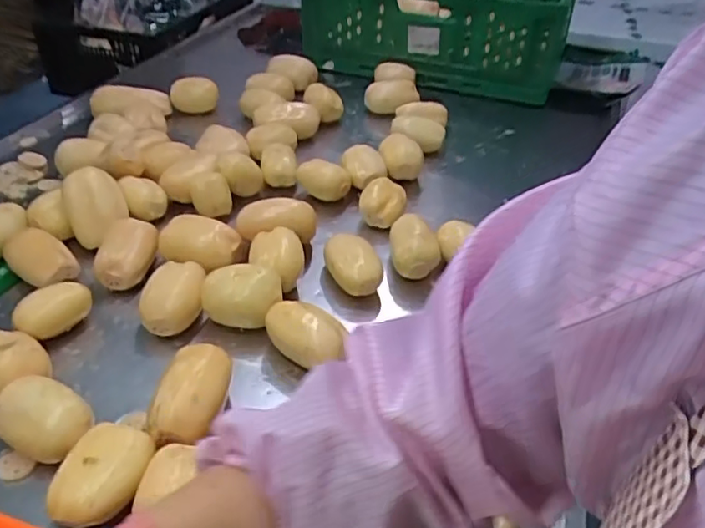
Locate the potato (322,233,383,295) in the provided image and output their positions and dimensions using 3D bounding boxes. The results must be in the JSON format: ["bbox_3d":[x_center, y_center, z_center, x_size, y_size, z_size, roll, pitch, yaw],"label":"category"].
[{"bbox_3d":[-0.004,0.003,0.848,0.064,0.062,0.094,-12,40,-17],"label":"potato"}]

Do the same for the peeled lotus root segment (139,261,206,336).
[{"bbox_3d":[-0.227,0.038,0.775,0.071,0.058,0.102,0,38,-2],"label":"peeled lotus root segment"}]

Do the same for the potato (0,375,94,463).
[{"bbox_3d":[-0.313,0.158,0.622,0.090,0.056,0.075,19,41,21],"label":"potato"}]

